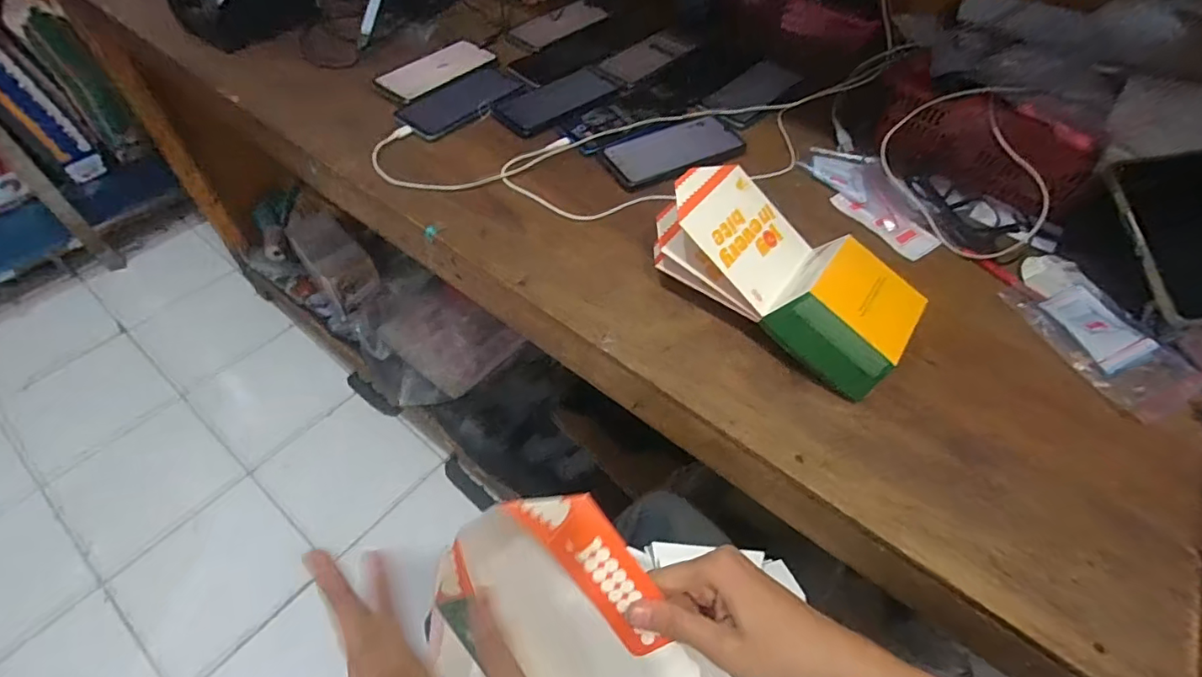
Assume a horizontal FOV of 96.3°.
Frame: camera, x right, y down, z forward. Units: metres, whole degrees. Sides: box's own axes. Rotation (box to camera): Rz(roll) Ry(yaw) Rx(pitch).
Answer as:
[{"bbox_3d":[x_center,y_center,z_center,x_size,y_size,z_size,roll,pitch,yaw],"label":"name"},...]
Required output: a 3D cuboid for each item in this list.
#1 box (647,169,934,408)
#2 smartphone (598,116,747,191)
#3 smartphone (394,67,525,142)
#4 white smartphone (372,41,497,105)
[{"bbox_3d":[0.160,-0.059,0.478,0.234,0.096,0.110,36,58,20],"label":"box"},{"bbox_3d":[0.085,-0.220,0.629,0.159,0.012,0.087,-25,60,-11],"label":"smartphone"},{"bbox_3d":[-0.173,-0.298,0.678,0.076,0.013,0.164,38,59,21],"label":"smartphone"},{"bbox_3d":[-0.222,-0.358,0.719,0.081,0.013,0.154,37,59,21],"label":"white smartphone"}]

